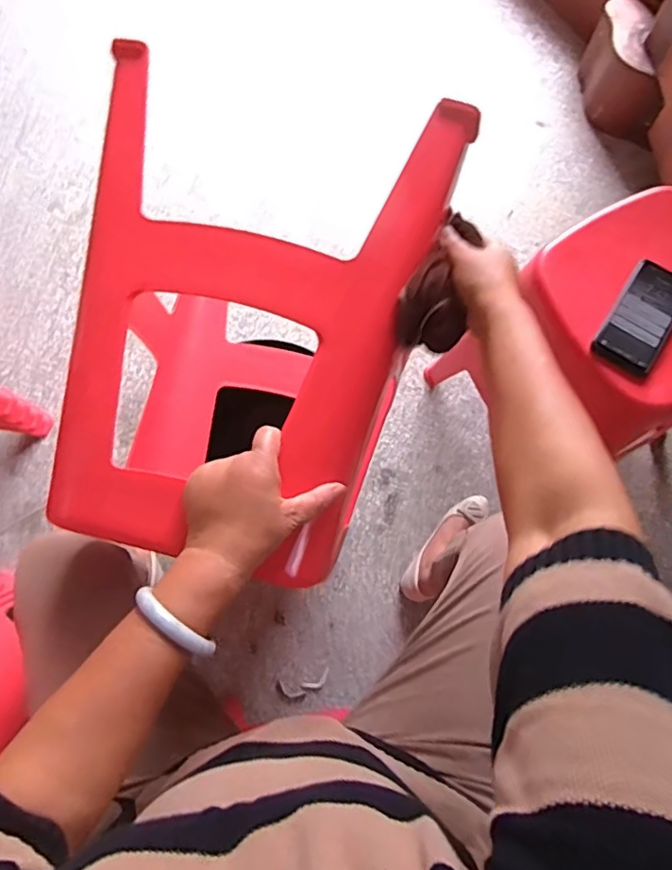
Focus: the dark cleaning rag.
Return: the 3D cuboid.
[{"bbox_3d":[0.107,-0.148,0.548,0.057,0.054,0.149,26,76,8],"label":"dark cleaning rag"}]

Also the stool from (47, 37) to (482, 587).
[{"bbox_3d":[-0.110,-0.089,0.664,0.363,0.358,0.440,15,75,5],"label":"stool"}]

